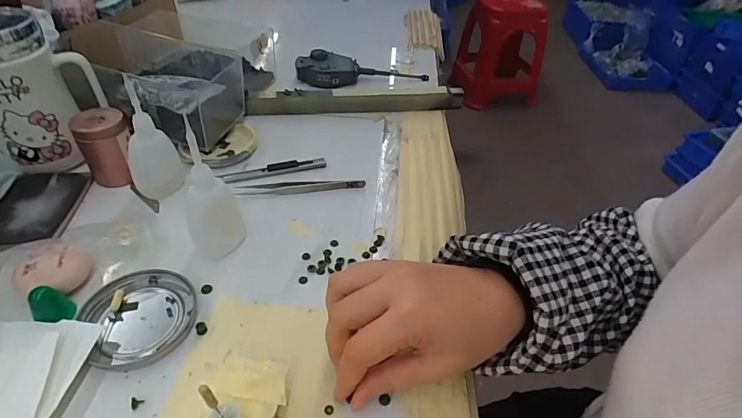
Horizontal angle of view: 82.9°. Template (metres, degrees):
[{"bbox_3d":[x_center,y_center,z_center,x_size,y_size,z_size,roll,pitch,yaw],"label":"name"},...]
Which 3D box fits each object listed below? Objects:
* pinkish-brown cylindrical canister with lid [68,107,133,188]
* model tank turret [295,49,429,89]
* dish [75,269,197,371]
[{"bbox_3d":[-0.254,-0.060,0.404,0.043,0.061,0.040,-22,49,-27],"label":"pinkish-brown cylindrical canister with lid"},{"bbox_3d":[-0.011,-0.201,0.598,0.186,0.028,0.052,-2,43,-5],"label":"model tank turret"},{"bbox_3d":[-0.168,0.076,0.307,0.071,0.007,0.079,-24,50,-29],"label":"dish"}]

